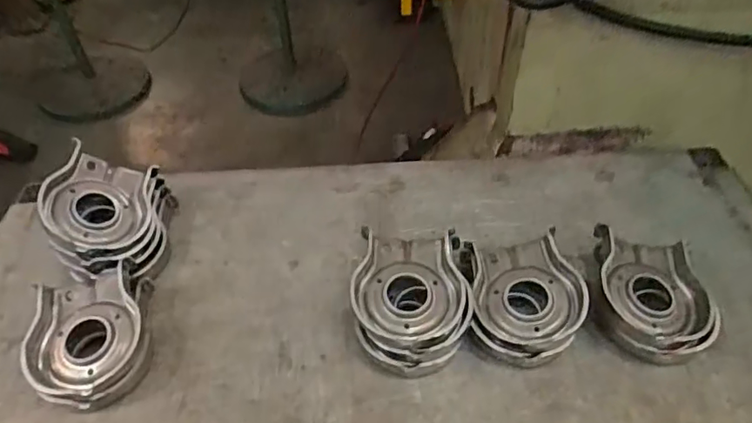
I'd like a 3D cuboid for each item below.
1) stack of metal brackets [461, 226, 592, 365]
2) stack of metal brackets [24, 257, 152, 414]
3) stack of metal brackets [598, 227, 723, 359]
[{"bbox_3d":[0.142,0.080,0.542,0.108,0.050,0.136,-3,44,-1],"label":"stack of metal brackets"},{"bbox_3d":[-0.270,0.119,0.522,0.100,0.053,0.125,-9,45,-7],"label":"stack of metal brackets"},{"bbox_3d":[0.268,0.080,0.533,0.110,0.046,0.127,10,46,12],"label":"stack of metal brackets"}]

